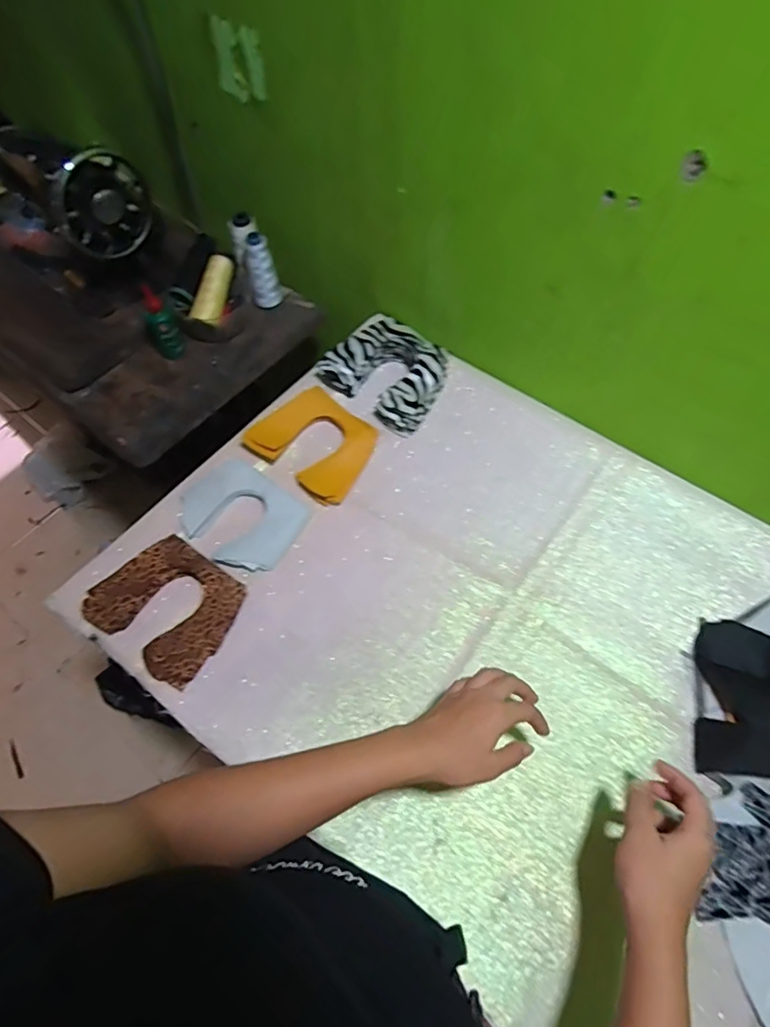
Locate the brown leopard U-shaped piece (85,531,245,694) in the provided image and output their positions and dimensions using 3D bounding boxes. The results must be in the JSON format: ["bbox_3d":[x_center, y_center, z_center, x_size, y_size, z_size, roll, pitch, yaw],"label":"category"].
[{"bbox_3d":[-0.247,0.101,0.614,0.156,0.019,0.128,30,64,17],"label":"brown leopard U-shaped piece"}]

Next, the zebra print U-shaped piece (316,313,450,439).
[{"bbox_3d":[0.005,-0.202,0.770,0.166,0.055,0.136,31,64,17],"label":"zebra print U-shaped piece"}]

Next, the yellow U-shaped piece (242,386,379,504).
[{"bbox_3d":[-0.090,-0.095,0.714,0.152,0.008,0.123,36,72,11],"label":"yellow U-shaped piece"}]

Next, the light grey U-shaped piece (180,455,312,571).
[{"bbox_3d":[-0.177,0.002,0.670,0.146,0.010,0.116,35,66,12],"label":"light grey U-shaped piece"}]

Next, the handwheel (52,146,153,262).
[{"bbox_3d":[-0.384,-0.418,0.741,0.126,0.131,0.024,-40,67,-19],"label":"handwheel"}]

